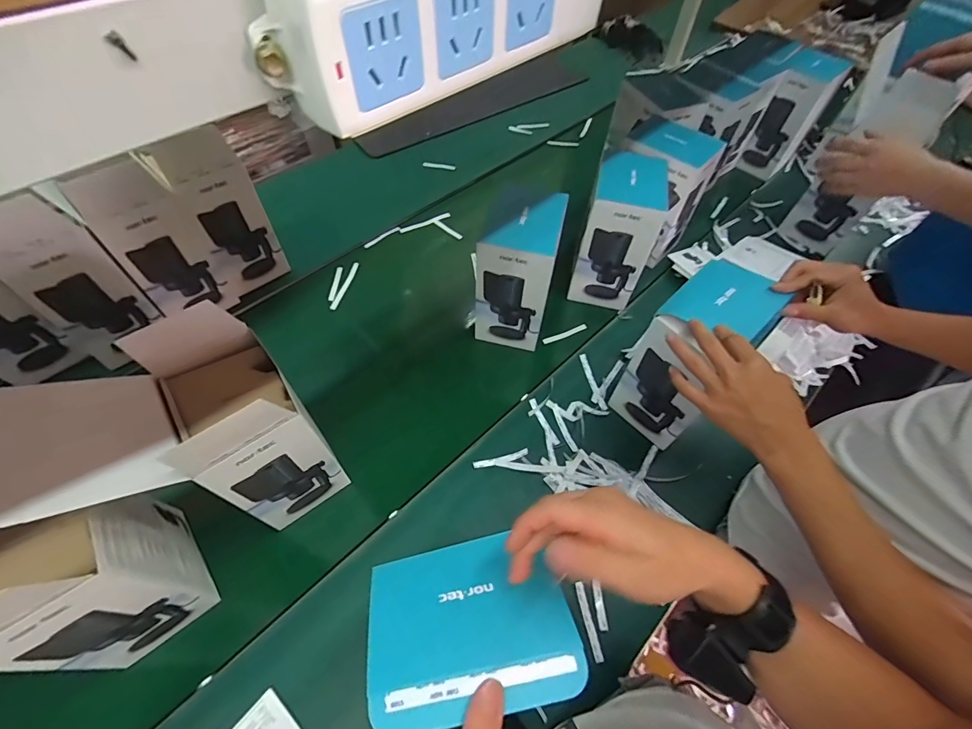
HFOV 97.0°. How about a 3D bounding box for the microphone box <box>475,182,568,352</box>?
[{"bbox_3d":[0.055,-0.158,0.725,0.116,0.238,0.129,13,53,7],"label":"microphone box"}]

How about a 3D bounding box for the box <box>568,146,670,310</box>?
[{"bbox_3d":[0.242,-0.243,0.803,0.118,0.234,0.154,13,53,7],"label":"box"}]

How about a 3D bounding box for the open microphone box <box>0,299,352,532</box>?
[{"bbox_3d":[-0.336,0.099,0.516,0.234,0.298,0.171,-31,60,-24],"label":"open microphone box"}]

